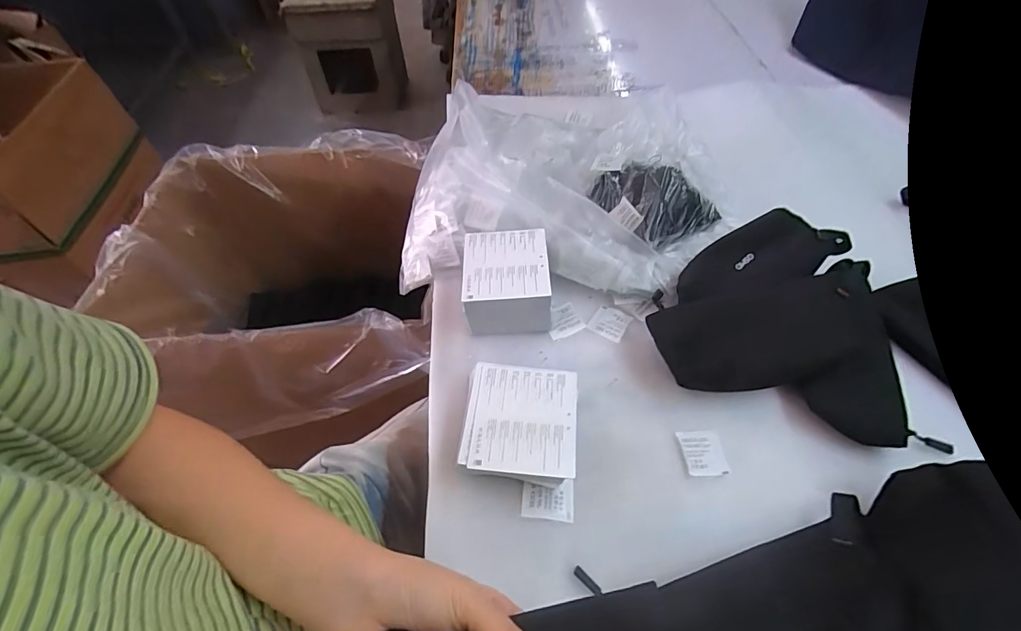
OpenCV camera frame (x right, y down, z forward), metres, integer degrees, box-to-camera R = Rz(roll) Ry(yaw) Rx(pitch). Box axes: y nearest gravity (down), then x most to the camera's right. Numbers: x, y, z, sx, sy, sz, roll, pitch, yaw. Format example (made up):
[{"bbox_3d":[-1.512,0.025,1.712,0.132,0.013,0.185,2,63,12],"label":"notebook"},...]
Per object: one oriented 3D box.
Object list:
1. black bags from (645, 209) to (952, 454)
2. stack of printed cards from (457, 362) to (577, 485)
[{"bbox_3d":[0.287,-0.006,0.460,0.253,0.062,0.219,17,55,14],"label":"black bags"},{"bbox_3d":[0.009,0.096,0.406,0.098,0.027,0.098,4,53,5],"label":"stack of printed cards"}]

